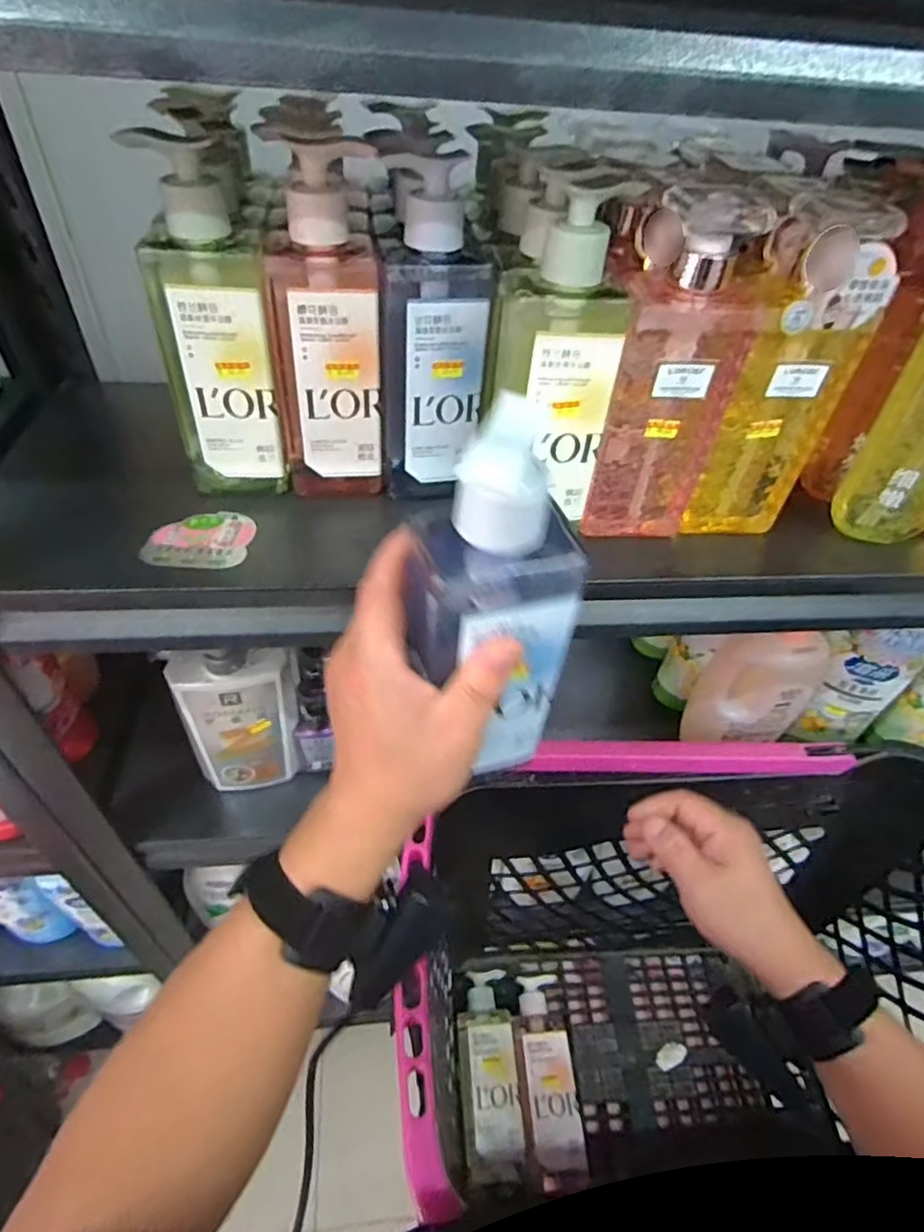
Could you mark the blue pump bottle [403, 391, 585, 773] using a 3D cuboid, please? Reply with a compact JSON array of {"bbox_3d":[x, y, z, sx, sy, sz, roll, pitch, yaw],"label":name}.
[{"bbox_3d":[0.015,0.008,0.295,0.074,0.207,0.050,-9,46,-2],"label":"blue pump bottle"}]

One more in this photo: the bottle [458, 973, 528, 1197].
[{"bbox_3d":[0.035,0.582,0.822,0.067,0.055,0.227,0,46,-7],"label":"bottle"}]

